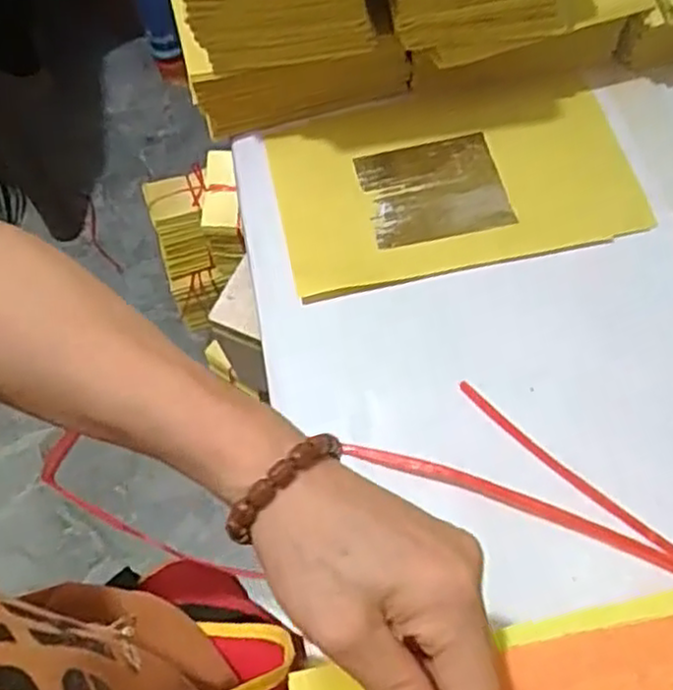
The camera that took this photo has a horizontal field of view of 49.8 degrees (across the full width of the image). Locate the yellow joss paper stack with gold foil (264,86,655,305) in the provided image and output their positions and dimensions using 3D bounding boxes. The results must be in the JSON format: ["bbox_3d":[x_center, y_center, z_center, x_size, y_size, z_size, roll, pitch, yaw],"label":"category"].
[{"bbox_3d":[0.085,-0.124,0.539,0.253,0.011,0.160,-12,63,-3],"label":"yellow joss paper stack with gold foil"}]

